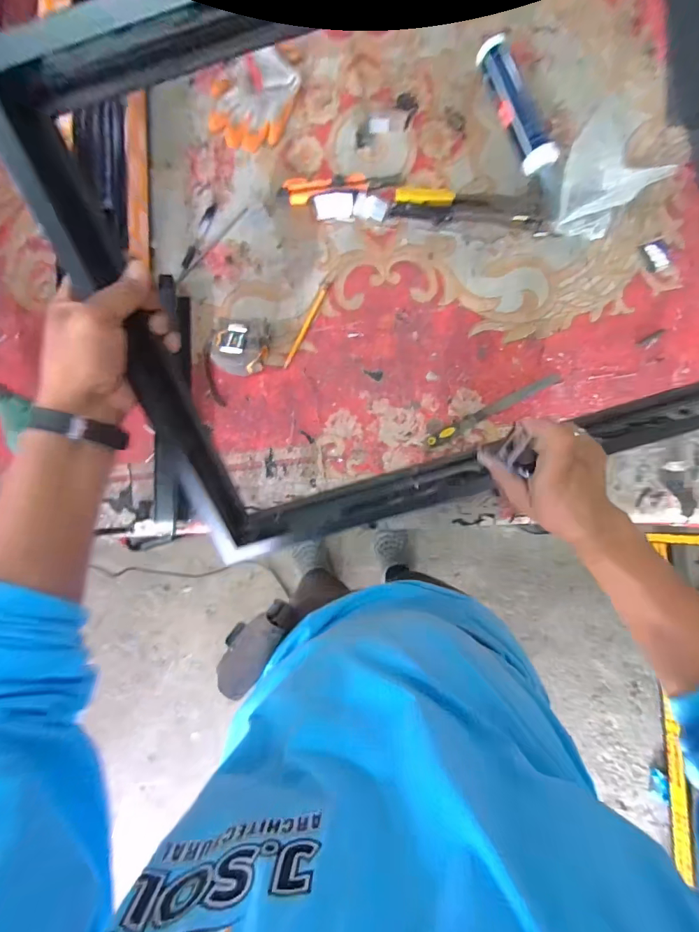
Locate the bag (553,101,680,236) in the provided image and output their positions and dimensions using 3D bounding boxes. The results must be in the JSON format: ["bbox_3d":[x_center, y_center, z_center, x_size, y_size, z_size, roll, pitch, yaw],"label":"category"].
[{"bbox_3d":[0.375,-0.420,0.618,0.128,0.110,0.113,31,86,5],"label":"bag"}]

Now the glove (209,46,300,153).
[{"bbox_3d":[-0.165,-0.620,0.700,0.132,0.023,0.160,17,85,3],"label":"glove"}]

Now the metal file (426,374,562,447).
[{"bbox_3d":[0.220,-0.087,0.633,0.230,0.018,0.020,-28,84,-1],"label":"metal file"}]

